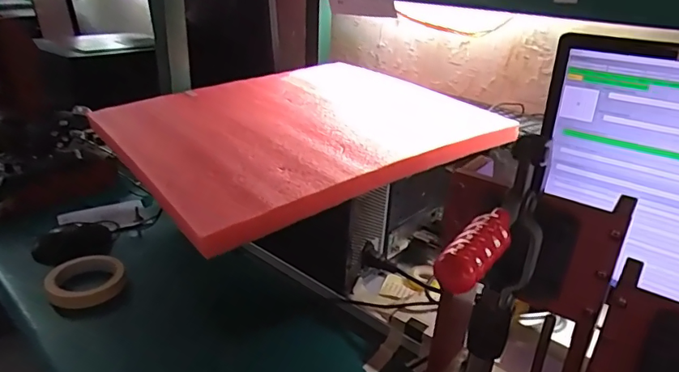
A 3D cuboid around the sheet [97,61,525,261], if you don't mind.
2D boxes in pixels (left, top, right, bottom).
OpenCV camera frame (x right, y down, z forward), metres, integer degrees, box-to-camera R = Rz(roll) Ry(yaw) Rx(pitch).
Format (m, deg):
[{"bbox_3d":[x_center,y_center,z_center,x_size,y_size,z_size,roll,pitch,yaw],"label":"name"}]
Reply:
[{"bbox_3d":[-0.060,-0.095,0.721,0.495,0.033,0.413,-19,35,-32],"label":"sheet"}]

